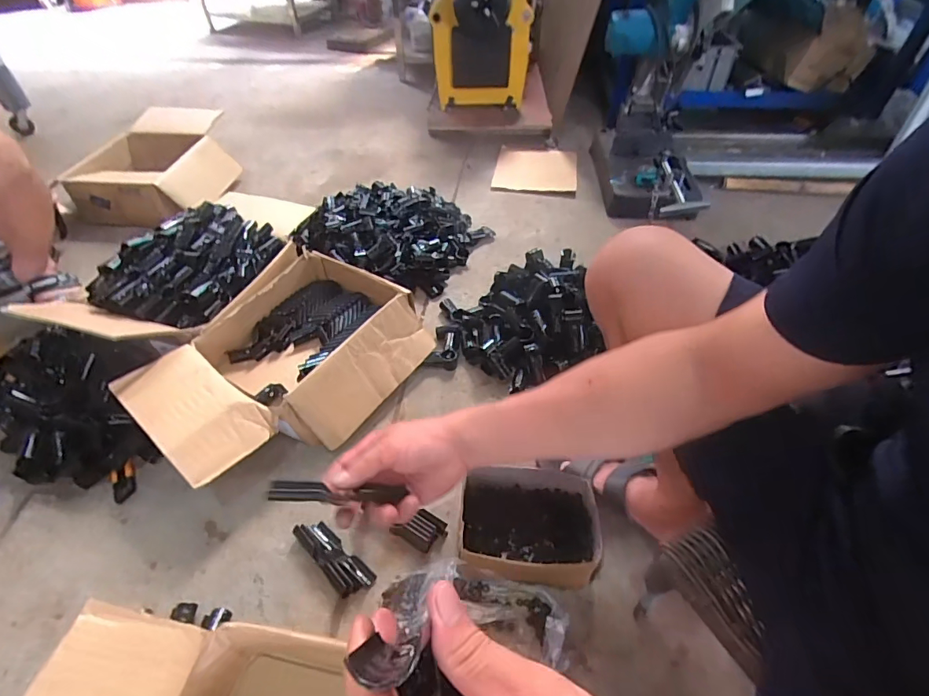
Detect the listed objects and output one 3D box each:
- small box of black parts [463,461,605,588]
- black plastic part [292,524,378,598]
[{"bbox_3d":[0.096,0.265,0.684,0.195,0.092,0.136,-1,48,0],"label":"small box of black parts"},{"bbox_3d":[-0.194,0.311,0.689,0.135,0.036,0.045,31,55,26],"label":"black plastic part"}]

